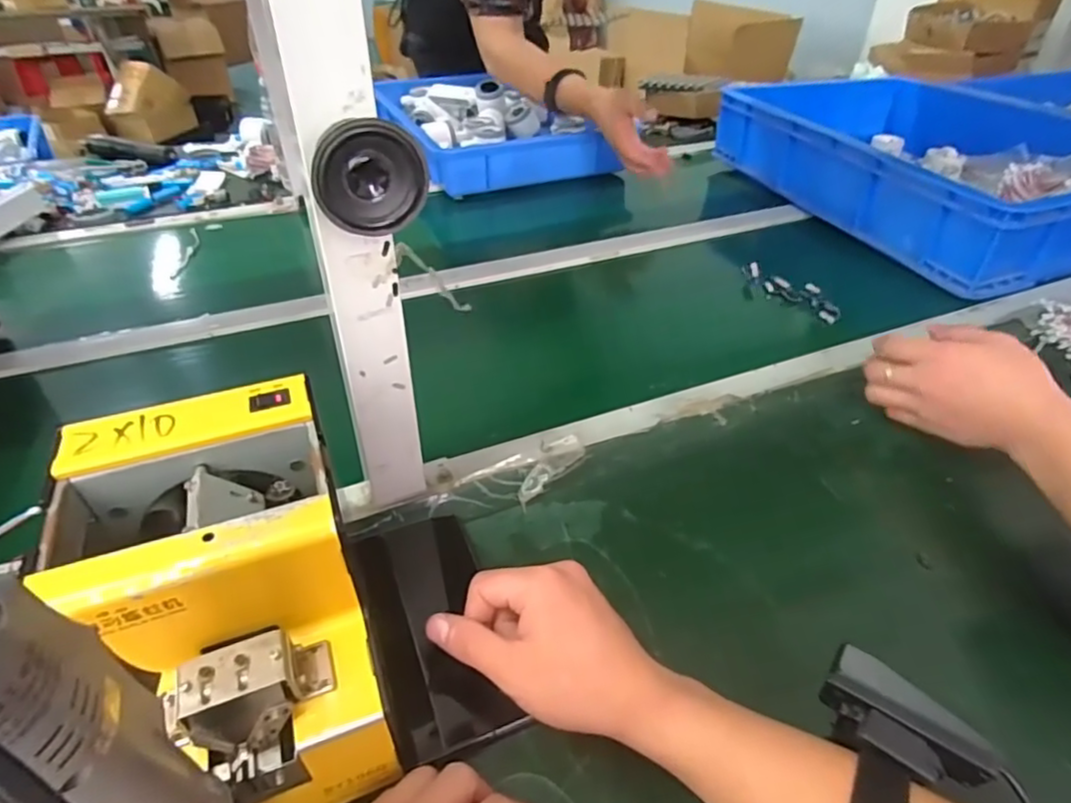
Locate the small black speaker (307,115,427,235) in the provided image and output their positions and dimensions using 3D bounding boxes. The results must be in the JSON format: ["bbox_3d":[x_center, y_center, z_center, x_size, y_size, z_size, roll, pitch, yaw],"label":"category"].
[{"bbox_3d":[-0.079,-0.109,0.296,0.053,0.049,0.018,-10,42,-11],"label":"small black speaker"}]

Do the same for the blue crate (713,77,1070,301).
[{"bbox_3d":[0.624,-0.390,0.943,0.431,0.109,0.582,-12,40,-15],"label":"blue crate"}]

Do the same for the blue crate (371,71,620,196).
[{"bbox_3d":[-0.102,-0.554,1.200,0.365,0.074,0.535,-15,41,-19],"label":"blue crate"}]

